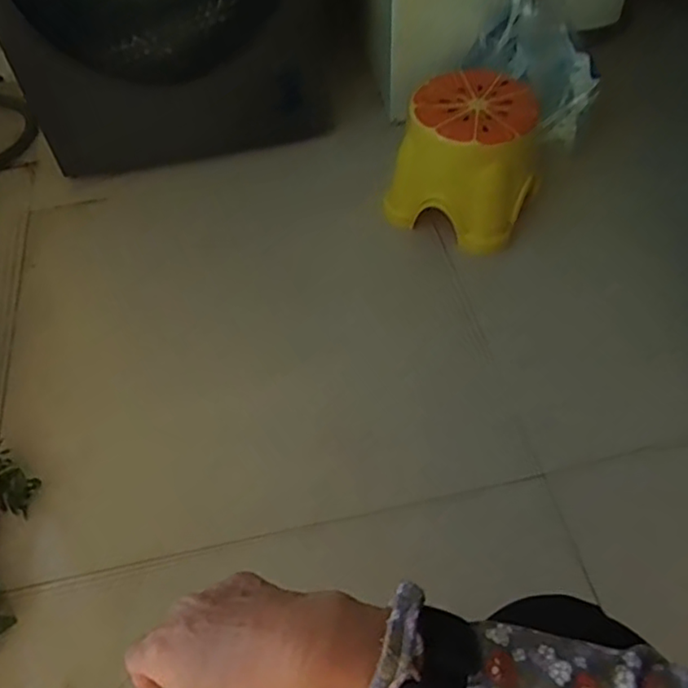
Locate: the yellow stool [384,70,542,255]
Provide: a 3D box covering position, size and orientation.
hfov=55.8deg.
[{"bbox_3d":[0.234,-0.335,1.211,0.233,0.221,0.213,26,60,19],"label":"yellow stool"}]

